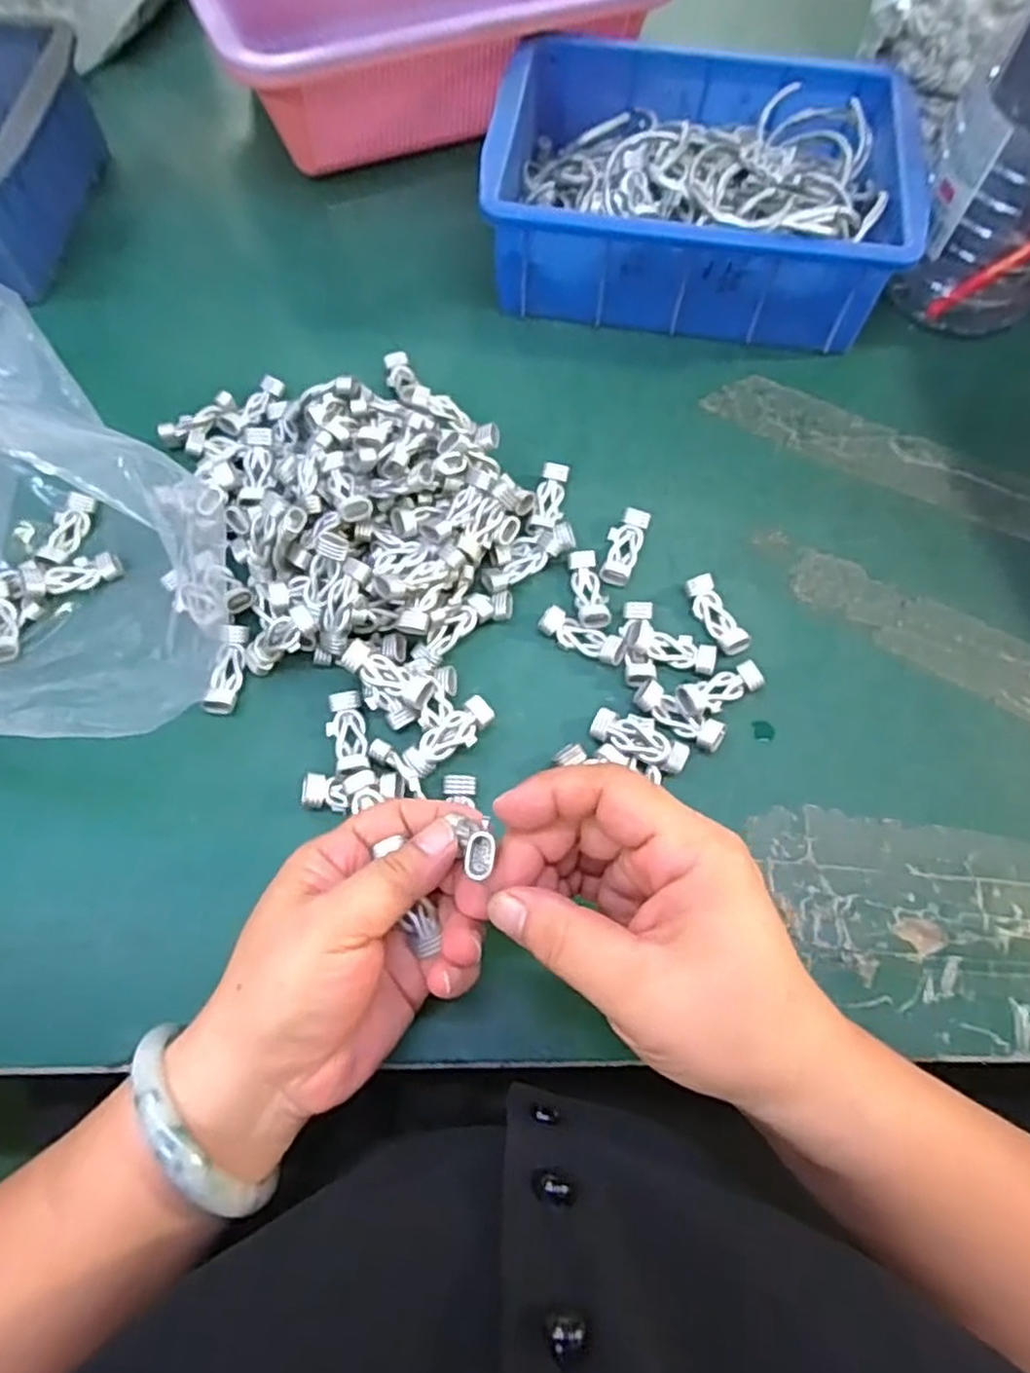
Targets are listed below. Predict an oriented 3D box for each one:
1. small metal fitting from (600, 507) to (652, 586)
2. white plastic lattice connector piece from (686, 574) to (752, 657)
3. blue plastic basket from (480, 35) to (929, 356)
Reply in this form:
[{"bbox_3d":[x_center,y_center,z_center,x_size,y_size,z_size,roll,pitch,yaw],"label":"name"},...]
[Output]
[{"bbox_3d":[0.058,-0.074,0.386,0.019,0.007,0.044,16,67,4],"label":"small metal fitting"},{"bbox_3d":[0.103,-0.036,0.371,0.017,0.009,0.044,-24,70,-12],"label":"white plastic lattice connector piece"},{"bbox_3d":[0.111,-0.311,0.452,0.243,0.065,0.172,9,67,2],"label":"blue plastic basket"}]

